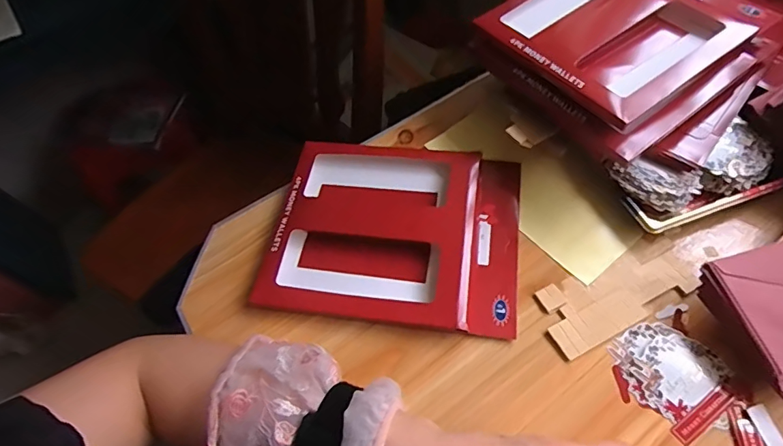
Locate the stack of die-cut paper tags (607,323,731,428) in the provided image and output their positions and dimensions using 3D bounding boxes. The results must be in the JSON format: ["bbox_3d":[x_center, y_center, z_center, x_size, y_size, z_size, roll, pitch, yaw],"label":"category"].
[{"bbox_3d":[0.219,0.112,0.373,0.072,0.004,0.068,-30,60,-14],"label":"stack of die-cut paper tags"}]

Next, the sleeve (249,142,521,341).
[{"bbox_3d":[0.005,0.003,0.453,0.233,0.018,0.190,6,58,8],"label":"sleeve"}]

